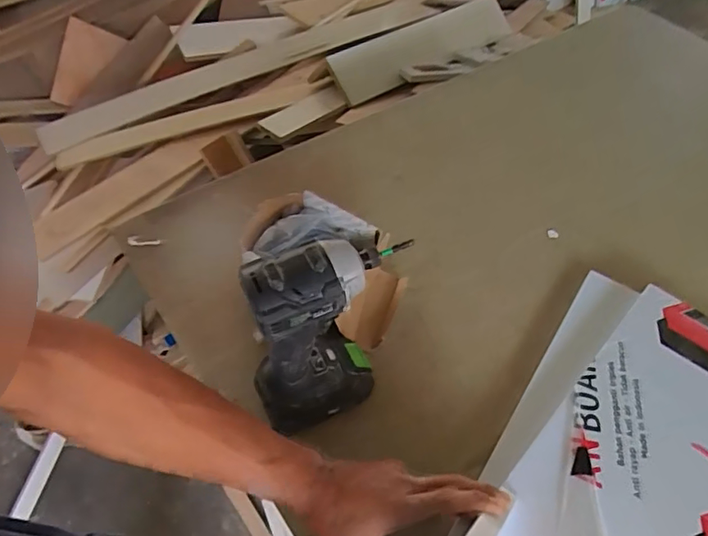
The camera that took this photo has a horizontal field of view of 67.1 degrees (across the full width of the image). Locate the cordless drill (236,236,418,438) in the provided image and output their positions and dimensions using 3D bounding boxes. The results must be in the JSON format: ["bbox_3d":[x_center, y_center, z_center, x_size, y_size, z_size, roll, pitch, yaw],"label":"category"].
[{"bbox_3d":[-0.044,0.058,0.529,0.122,0.233,0.092,-23,52,-20],"label":"cordless drill"}]

